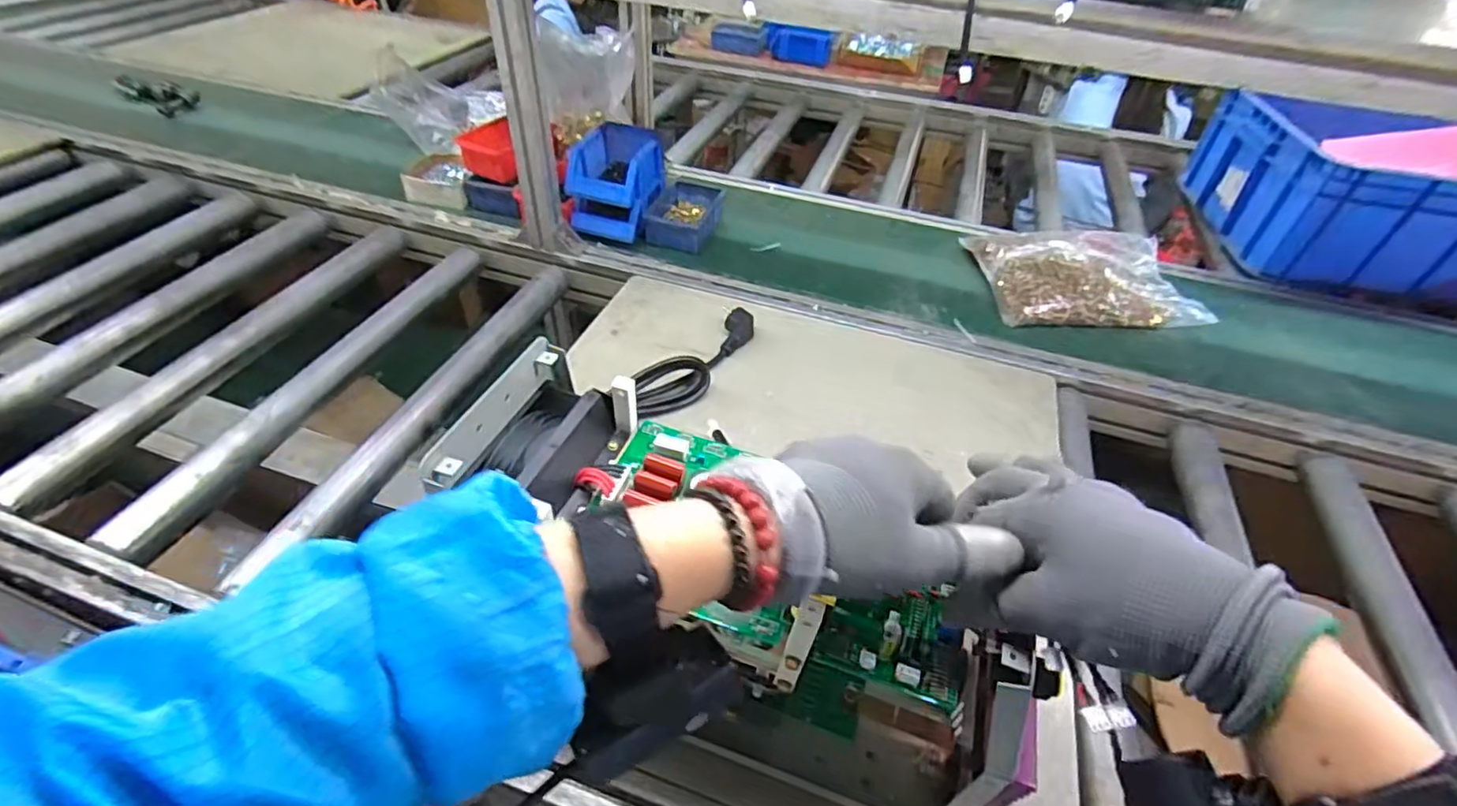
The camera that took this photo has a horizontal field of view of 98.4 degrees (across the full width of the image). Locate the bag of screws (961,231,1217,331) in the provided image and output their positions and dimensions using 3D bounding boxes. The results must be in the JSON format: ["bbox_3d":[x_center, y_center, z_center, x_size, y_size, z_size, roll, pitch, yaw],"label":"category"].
[{"bbox_3d":[0.535,-0.201,0.948,0.288,0.061,0.214,-1,44,-4],"label":"bag of screws"}]

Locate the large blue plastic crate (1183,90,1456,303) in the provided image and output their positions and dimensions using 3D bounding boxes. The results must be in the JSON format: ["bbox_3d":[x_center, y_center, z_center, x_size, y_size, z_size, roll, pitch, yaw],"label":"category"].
[{"bbox_3d":[1.173,-0.323,1.053,0.585,0.200,0.344,9,44,6],"label":"large blue plastic crate"}]

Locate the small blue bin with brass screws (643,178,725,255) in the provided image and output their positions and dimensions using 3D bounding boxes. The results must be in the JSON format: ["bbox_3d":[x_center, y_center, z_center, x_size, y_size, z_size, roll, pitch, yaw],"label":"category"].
[{"bbox_3d":[-0.070,-0.302,1.021,0.101,0.048,0.145,13,45,10],"label":"small blue bin with brass screws"}]

